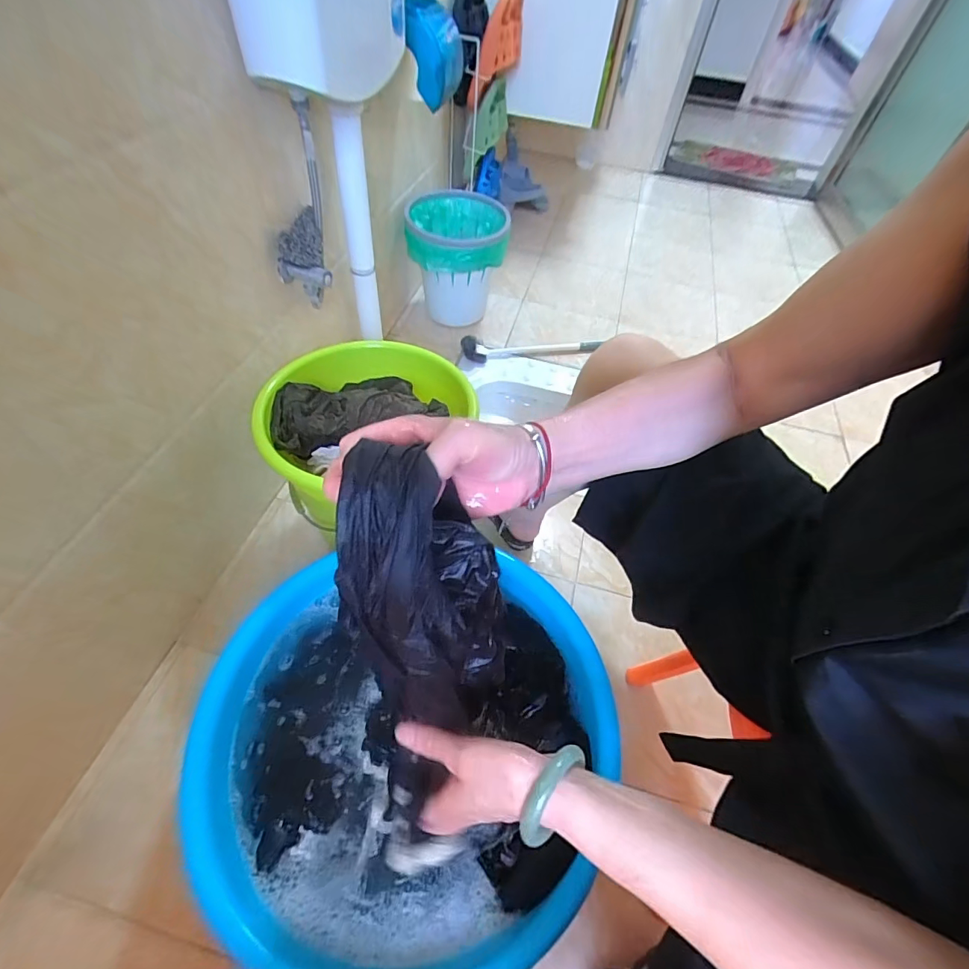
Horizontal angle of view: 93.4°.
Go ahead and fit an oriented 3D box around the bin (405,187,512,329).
[{"bbox_3d":[-0.073,-0.586,1.248,0.250,0.283,0.246,6,53,0],"label":"bin"}]

